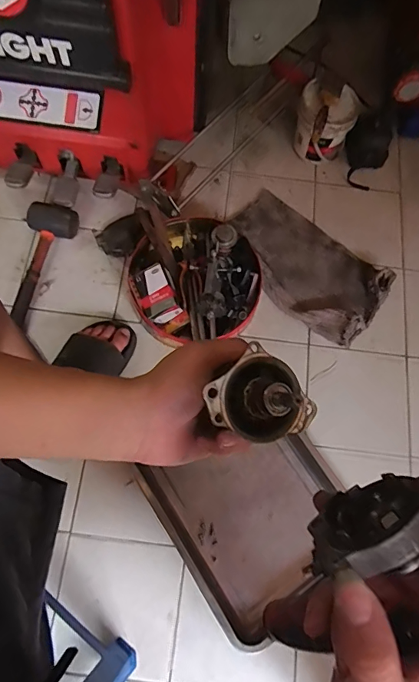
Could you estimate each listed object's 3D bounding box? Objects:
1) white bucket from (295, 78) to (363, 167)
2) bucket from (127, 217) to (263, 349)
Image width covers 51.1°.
[{"bbox_3d":[0.263,-0.474,0.987,0.132,0.137,0.143,3,72,-1],"label":"white bucket"},{"bbox_3d":[-0.035,-0.131,0.868,0.245,0.117,0.251,1,72,-2],"label":"bucket"}]

